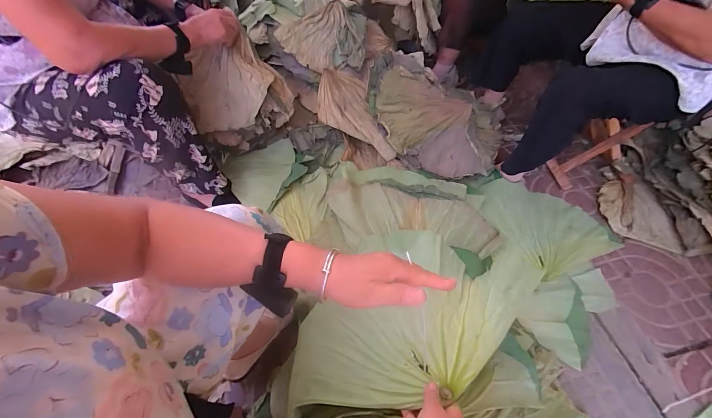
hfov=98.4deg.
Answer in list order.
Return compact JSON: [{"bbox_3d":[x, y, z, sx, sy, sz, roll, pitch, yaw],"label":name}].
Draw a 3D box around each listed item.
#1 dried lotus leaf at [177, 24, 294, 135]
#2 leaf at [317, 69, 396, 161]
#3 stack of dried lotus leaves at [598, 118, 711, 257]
[{"bbox_3d":[-0.328,-0.326,0.810,0.285,0.242,0.090,-15,13,-6],"label":"dried lotus leaf"},{"bbox_3d":[0.022,-0.287,0.907,0.301,0.096,0.184,38,63,-21],"label":"leaf"},{"bbox_3d":[1.044,-0.072,0.906,0.473,0.211,0.408,19,57,12],"label":"stack of dried lotus leaves"}]

